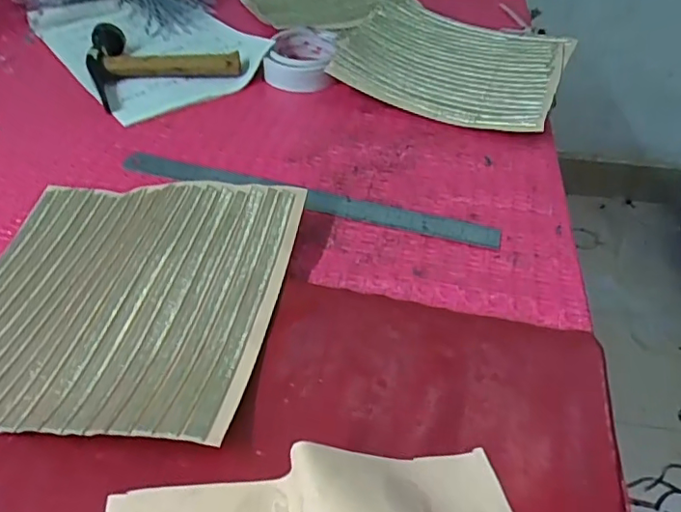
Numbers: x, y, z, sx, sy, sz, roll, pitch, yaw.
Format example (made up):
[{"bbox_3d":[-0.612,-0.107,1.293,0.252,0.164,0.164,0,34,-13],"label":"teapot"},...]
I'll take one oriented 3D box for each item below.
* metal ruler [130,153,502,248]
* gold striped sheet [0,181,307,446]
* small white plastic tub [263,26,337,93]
[{"bbox_3d":[-0.034,-0.048,0.452,0.315,0.005,0.030,15,44,12],"label":"metal ruler"},{"bbox_3d":[-0.141,0.020,0.360,0.201,0.036,0.213,6,43,3],"label":"gold striped sheet"},{"bbox_3d":[-0.041,-0.211,0.602,0.070,0.033,0.092,6,43,3],"label":"small white plastic tub"}]

